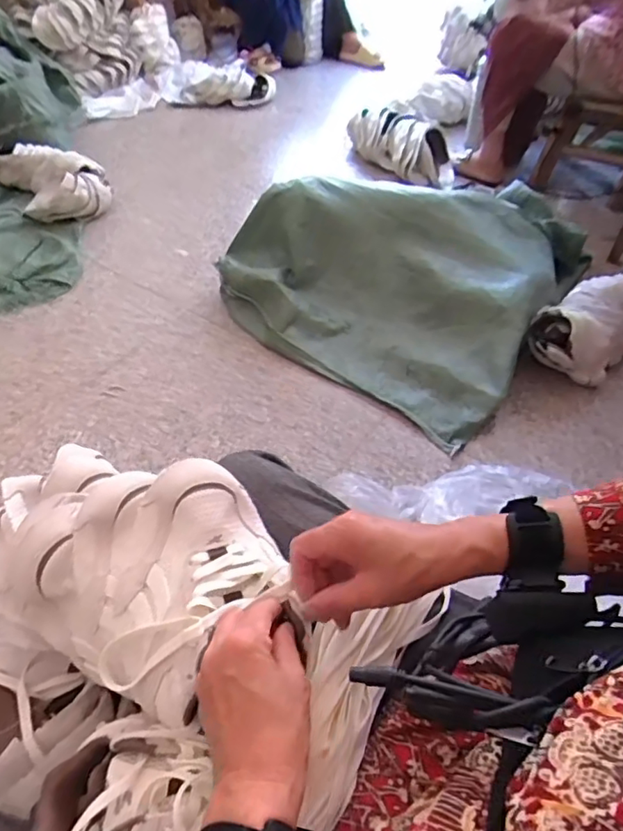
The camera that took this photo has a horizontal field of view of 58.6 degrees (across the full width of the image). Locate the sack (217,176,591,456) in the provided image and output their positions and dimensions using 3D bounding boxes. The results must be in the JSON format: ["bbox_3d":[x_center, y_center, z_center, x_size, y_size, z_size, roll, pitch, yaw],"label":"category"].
[{"bbox_3d":[0.261,-0.397,1.420,0.729,0.245,0.780,32,55,24],"label":"sack"}]

